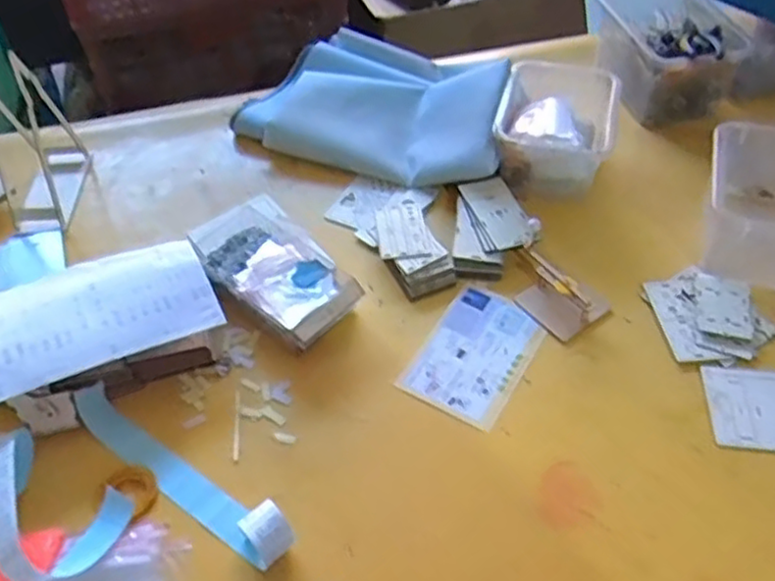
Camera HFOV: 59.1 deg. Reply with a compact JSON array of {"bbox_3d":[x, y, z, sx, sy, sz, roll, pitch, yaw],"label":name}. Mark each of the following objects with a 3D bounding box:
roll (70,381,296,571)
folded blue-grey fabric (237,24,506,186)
[{"bbox_3d":[-0.246,0.204,0.793,0.342,0.048,0.049,28,56,24],"label":"roll"},{"bbox_3d":[0.008,-0.369,1.240,0.456,0.128,0.361,15,51,15],"label":"folded blue-grey fabric"}]

